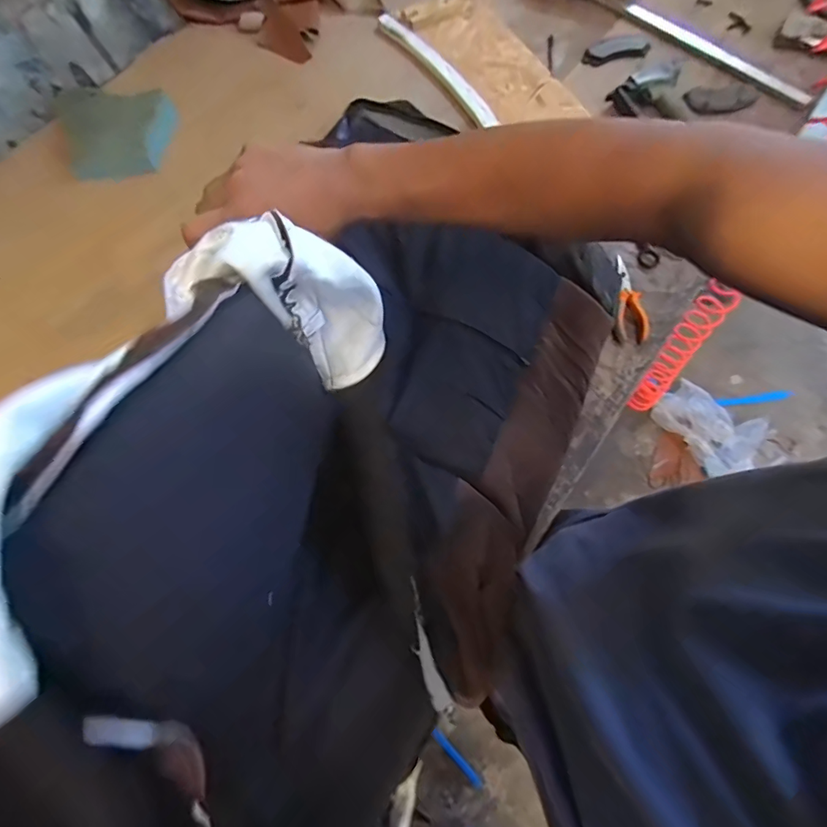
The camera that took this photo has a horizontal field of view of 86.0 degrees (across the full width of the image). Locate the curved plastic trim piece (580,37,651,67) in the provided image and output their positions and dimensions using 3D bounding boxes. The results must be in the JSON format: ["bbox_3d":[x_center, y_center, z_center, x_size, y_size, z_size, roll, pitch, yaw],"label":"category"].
[{"bbox_3d":[0.439,-0.785,0.963,0.139,0.016,0.057,-10,73,-2],"label":"curved plastic trim piece"}]

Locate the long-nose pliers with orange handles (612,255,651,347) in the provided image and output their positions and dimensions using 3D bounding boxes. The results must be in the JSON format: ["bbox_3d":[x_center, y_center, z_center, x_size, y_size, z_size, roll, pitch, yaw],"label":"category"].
[{"bbox_3d":[0.354,-0.187,0.734,0.055,0.019,0.142,-6,86,-1],"label":"long-nose pliers with orange handles"}]

